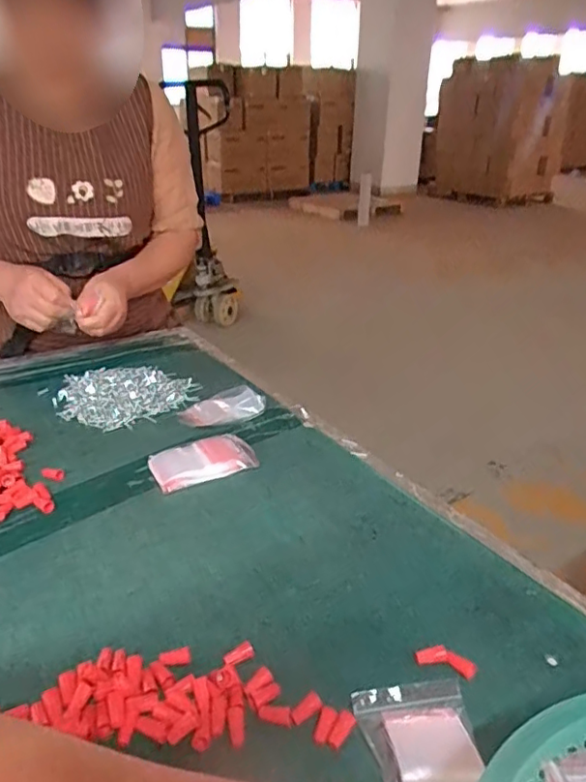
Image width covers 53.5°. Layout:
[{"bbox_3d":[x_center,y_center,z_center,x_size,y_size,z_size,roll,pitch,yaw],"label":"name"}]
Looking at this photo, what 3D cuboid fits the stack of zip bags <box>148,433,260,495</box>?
[{"bbox_3d":[-0.101,0.075,0.661,0.116,0.024,0.064,-11,28,-26],"label":"stack of zip bags"}]

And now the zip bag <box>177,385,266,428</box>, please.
[{"bbox_3d":[-0.097,0.019,0.775,0.112,0.016,0.056,-14,30,-30],"label":"zip bag"}]

